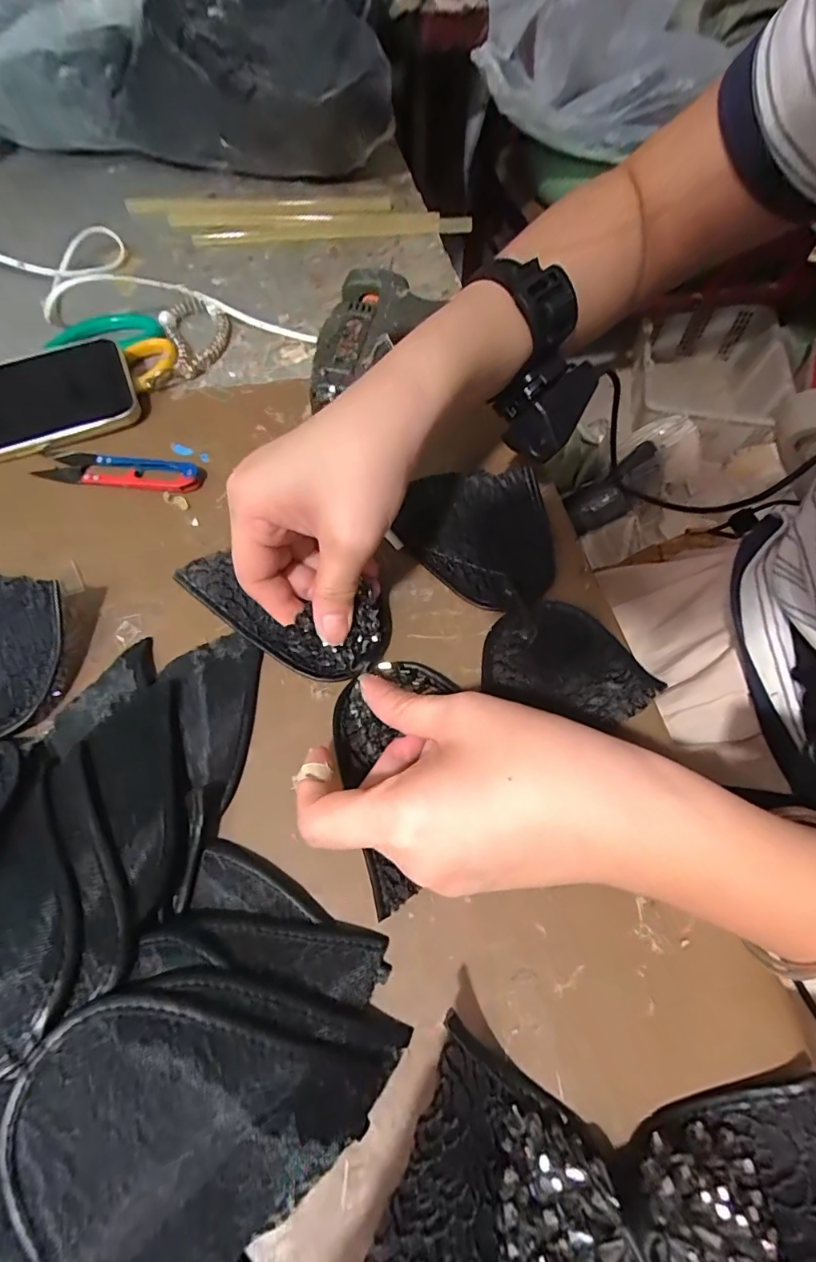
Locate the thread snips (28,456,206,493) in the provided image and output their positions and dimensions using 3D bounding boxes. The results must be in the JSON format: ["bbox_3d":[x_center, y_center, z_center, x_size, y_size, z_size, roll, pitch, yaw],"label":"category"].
[{"bbox_3d":[-0.198,-0.110,0.342,0.117,0.009,0.026,7,62,4],"label":"thread snips"}]

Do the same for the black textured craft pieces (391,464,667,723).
[{"bbox_3d":[0.063,-0.025,0.285,0.077,0.030,0.175,-23,64,-11],"label":"black textured craft pieces"}]

